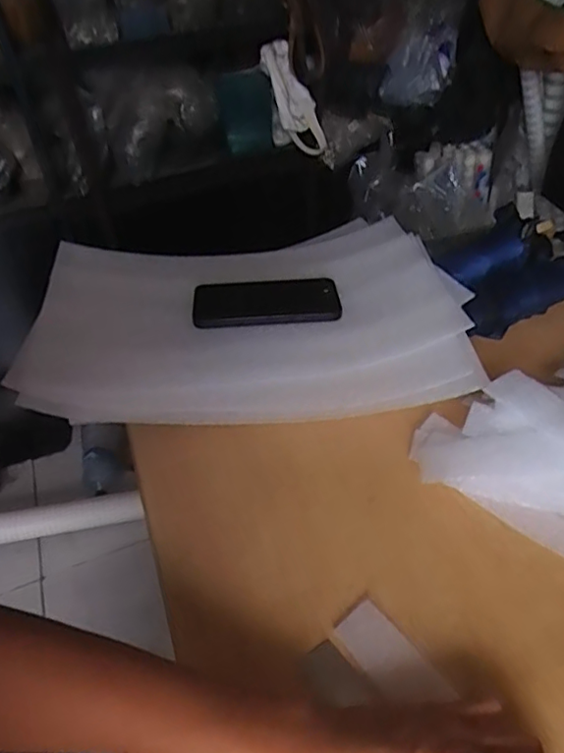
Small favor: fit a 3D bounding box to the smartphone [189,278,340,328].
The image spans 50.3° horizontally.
[{"bbox_3d":[-0.017,-0.083,0.639,0.151,0.013,0.078,-6,40,1],"label":"smartphone"}]

